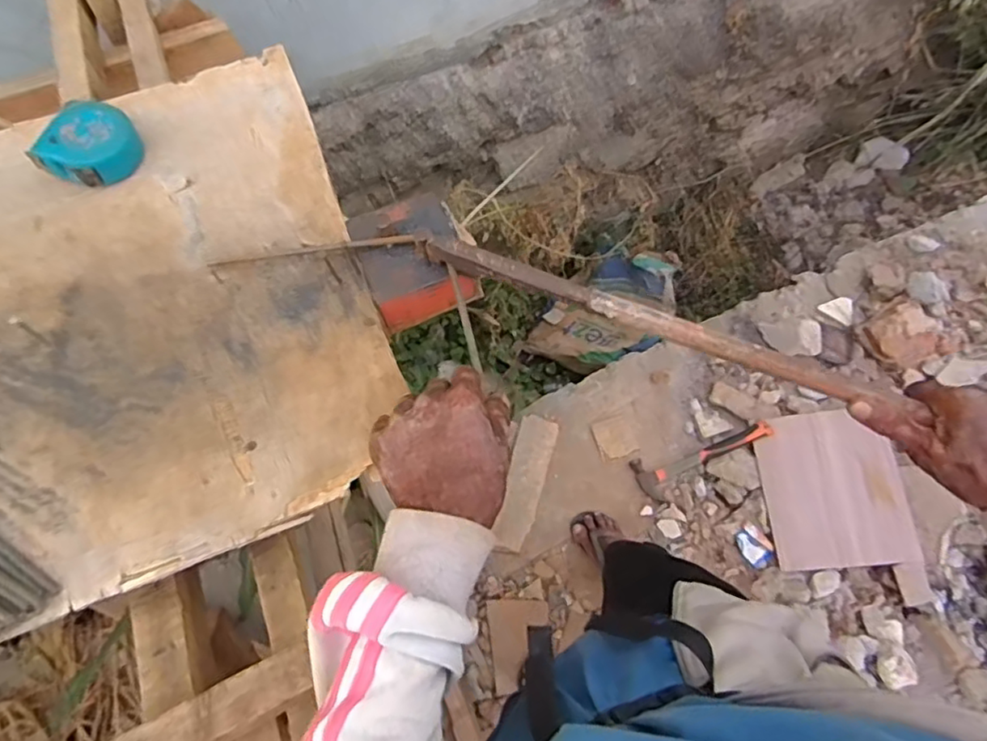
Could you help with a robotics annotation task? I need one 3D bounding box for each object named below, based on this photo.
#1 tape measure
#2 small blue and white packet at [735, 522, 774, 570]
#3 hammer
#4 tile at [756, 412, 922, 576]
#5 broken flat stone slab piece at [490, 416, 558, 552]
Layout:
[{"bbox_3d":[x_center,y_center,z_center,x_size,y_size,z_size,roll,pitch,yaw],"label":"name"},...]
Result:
[{"bbox_3d":[-0.390,-0.220,0.607,0.073,0.038,0.081,22,67,9],"label":"tape measure"},{"bbox_3d":[0.583,0.392,1.393,0.066,0.007,0.088,-39,64,2],"label":"small blue and white packet"},{"bbox_3d":[0.498,0.204,1.482,0.331,0.034,0.108,-25,67,5],"label":"hammer"},{"bbox_3d":[0.758,0.264,1.394,0.280,0.020,0.334,-10,77,13],"label":"tile"},{"bbox_3d":[0.075,0.264,1.505,0.089,0.013,0.332,16,67,7],"label":"broken flat stone slab piece"}]

